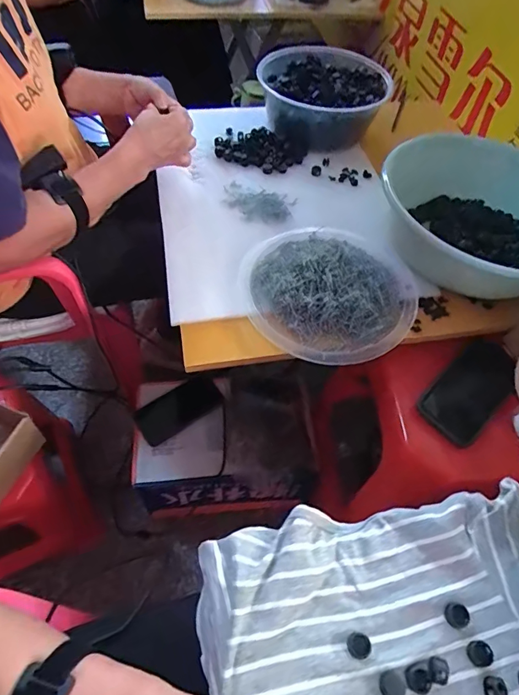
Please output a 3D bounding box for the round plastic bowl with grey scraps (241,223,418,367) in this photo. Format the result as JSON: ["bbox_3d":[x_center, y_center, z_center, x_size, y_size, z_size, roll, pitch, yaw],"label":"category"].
[{"bbox_3d":[0.096,-0.095,0.589,0.238,0.057,0.237,1,56,-2],"label":"round plastic bowl with grey scraps"}]

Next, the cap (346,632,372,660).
[{"bbox_3d":[0.077,0.231,0.339,0.018,0.004,0.017,1,56,-2],"label":"cap"}]

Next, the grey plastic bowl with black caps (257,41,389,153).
[{"bbox_3d":[0.115,-0.448,0.793,0.210,0.102,0.193,1,56,-2],"label":"grey plastic bowl with black caps"}]

